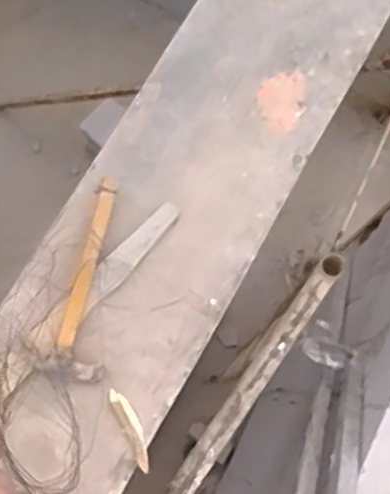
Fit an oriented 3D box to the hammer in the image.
[{"bbox_3d":[-0.146,0.041,0.931,0.085,0.040,0.301,13,77,2],"label":"hammer"}]

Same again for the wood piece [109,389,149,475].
[{"bbox_3d":[-0.090,0.264,0.916,0.026,0.012,0.122,-25,79,-7],"label":"wood piece"}]

